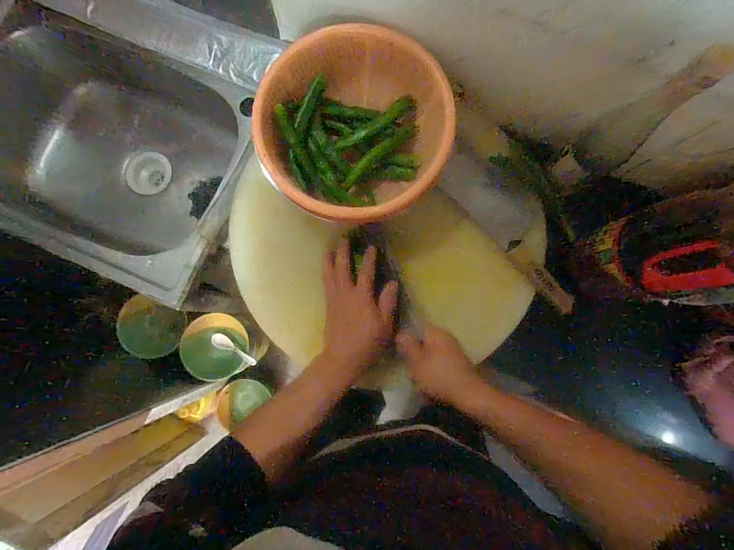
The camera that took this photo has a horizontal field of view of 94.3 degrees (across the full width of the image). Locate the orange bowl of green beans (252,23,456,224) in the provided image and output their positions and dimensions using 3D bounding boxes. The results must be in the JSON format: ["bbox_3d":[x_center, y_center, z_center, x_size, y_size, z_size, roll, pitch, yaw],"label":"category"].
[{"bbox_3d":[-0.015,-0.211,0.477,0.234,0.078,0.280,35,84,4],"label":"orange bowl of green beans"}]

